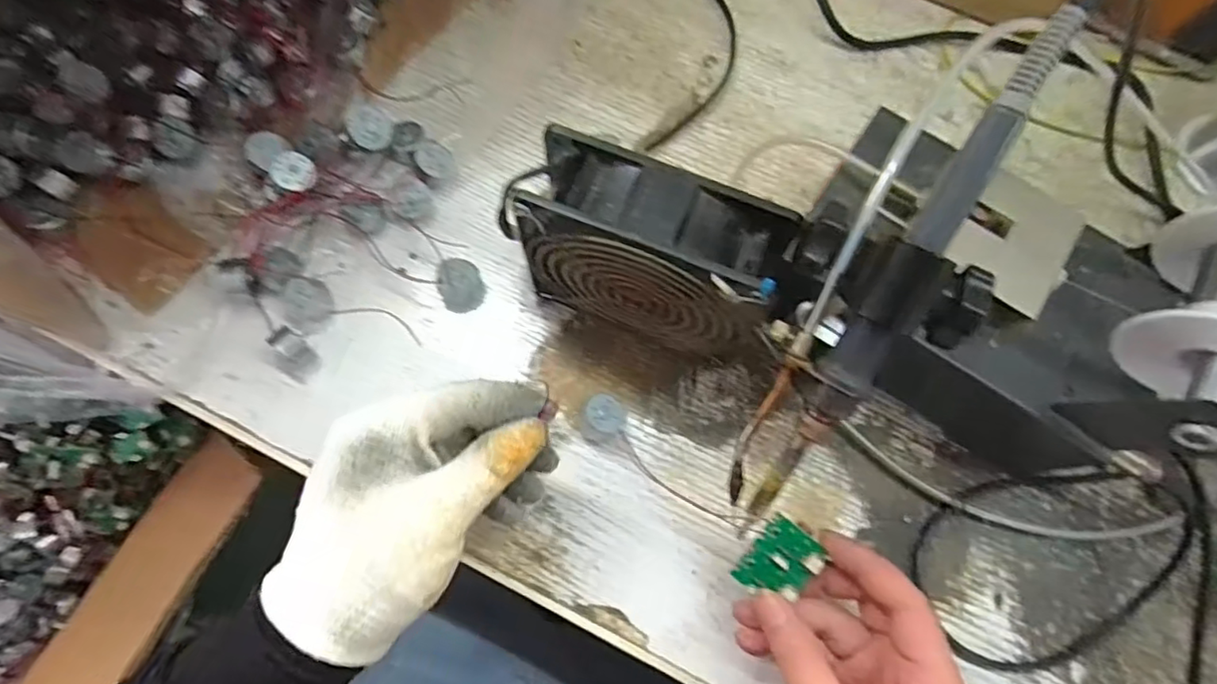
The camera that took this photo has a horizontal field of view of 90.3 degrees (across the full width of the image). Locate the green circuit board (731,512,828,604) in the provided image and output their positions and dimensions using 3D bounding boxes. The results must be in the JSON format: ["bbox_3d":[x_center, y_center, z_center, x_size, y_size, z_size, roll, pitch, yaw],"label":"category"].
[{"bbox_3d":[0.082,0.107,0.292,0.029,0.006,0.038,38,92,18],"label":"green circuit board"}]

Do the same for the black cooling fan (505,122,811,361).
[{"bbox_3d":[0.018,-0.038,0.310,0.119,0.120,0.049,24,74,6],"label":"black cooling fan"}]

